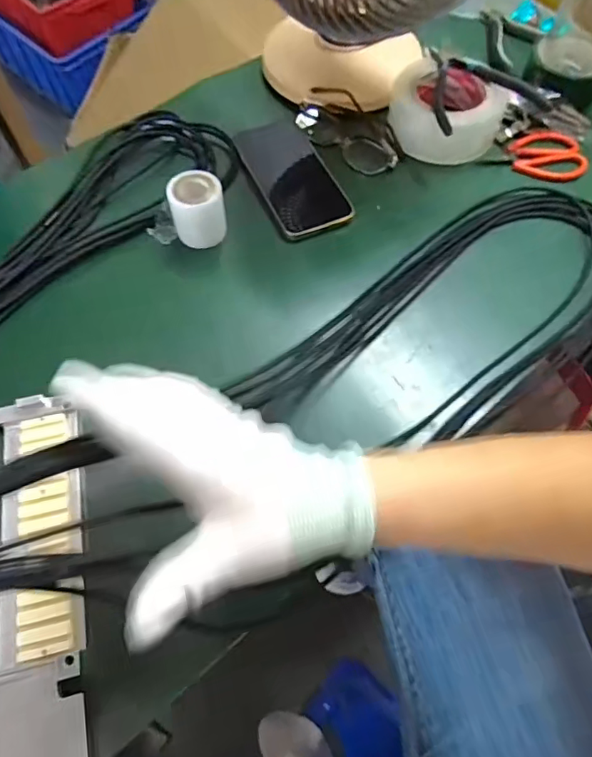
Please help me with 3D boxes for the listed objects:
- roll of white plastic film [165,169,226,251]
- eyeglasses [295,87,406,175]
[{"bbox_3d":[-0.094,-0.160,0.492,0.053,0.060,0.043,-14,61,-7],"label":"roll of white plastic film"},{"bbox_3d":[0.065,-0.276,0.565,0.065,0.037,0.129,-35,66,-18],"label":"eyeglasses"}]

